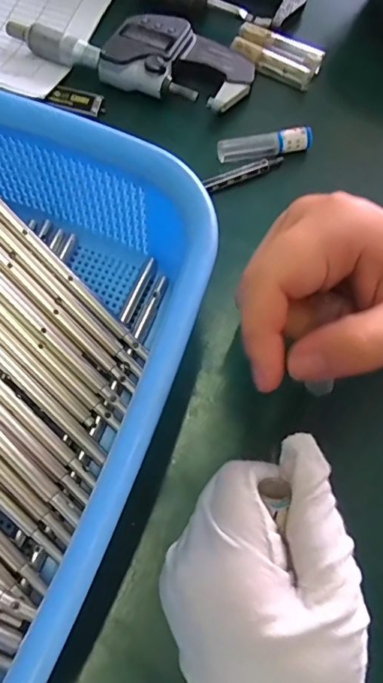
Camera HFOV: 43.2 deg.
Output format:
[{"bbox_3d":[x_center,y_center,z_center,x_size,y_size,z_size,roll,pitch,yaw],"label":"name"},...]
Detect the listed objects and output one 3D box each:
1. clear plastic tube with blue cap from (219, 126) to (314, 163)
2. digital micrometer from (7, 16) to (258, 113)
[{"bbox_3d":[0.045,-0.122,0.297,0.058,0.012,0.012,-8,71,-4],"label":"clear plastic tube with blue cap"},{"bbox_3d":[-0.039,-0.188,0.309,0.157,0.017,0.049,16,72,4],"label":"digital micrometer"}]

